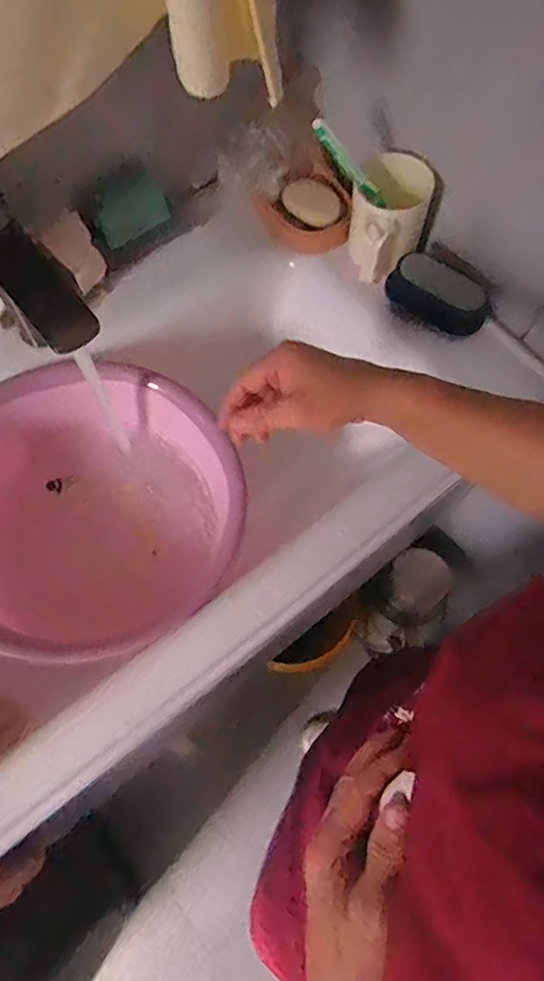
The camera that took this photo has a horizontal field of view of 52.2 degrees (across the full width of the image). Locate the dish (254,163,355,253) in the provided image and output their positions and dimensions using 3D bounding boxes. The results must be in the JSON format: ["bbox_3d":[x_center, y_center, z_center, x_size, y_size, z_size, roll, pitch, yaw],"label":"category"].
[{"bbox_3d":[0.050,-0.319,0.641,0.105,0.035,0.096,0,67,-1],"label":"dish"}]

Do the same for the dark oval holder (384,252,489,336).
[{"bbox_3d":[0.178,-0.208,0.593,0.106,0.050,0.054,29,70,11],"label":"dark oval holder"}]

